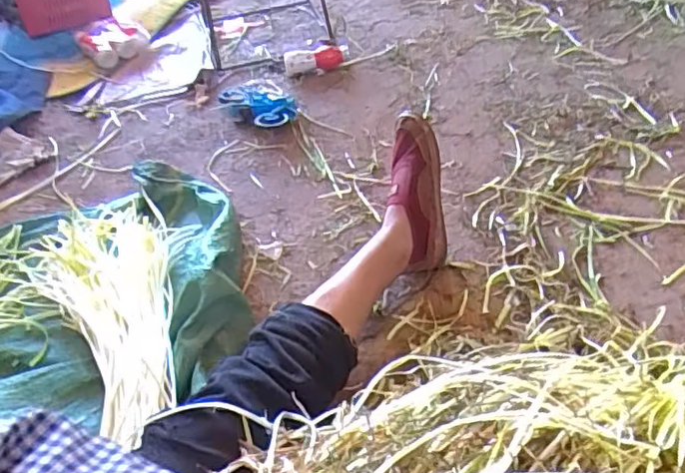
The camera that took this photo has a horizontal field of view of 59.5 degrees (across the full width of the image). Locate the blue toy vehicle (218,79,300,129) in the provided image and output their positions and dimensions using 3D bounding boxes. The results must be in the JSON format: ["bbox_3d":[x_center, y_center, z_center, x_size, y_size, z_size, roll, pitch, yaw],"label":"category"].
[{"bbox_3d":[-0.172,-0.274,1.241,0.131,0.038,0.214,-22,45,-16],"label":"blue toy vehicle"}]

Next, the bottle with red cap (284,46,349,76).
[{"bbox_3d":[-0.055,-0.393,1.354,0.148,0.047,0.059,-18,44,-12],"label":"bottle with red cap"}]

